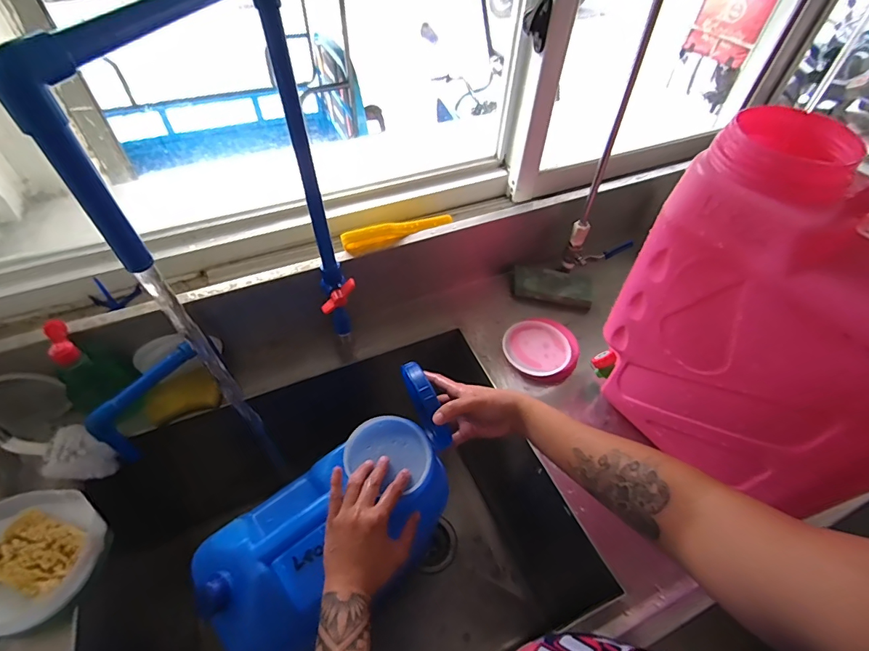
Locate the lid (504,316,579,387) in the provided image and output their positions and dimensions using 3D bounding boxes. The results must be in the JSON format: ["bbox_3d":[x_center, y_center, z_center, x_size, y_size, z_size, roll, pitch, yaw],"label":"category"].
[{"bbox_3d":[0.181,0.043,0.758,0.121,0.036,0.117,1,50,-1],"label":"lid"}]

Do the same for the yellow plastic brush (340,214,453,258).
[{"bbox_3d":[-0.057,-0.158,0.726,0.188,0.037,0.032,-23,55,-20],"label":"yellow plastic brush"}]

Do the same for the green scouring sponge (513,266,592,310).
[{"bbox_3d":[0.228,-0.075,0.856,0.150,0.026,0.071,13,72,9],"label":"green scouring sponge"}]

